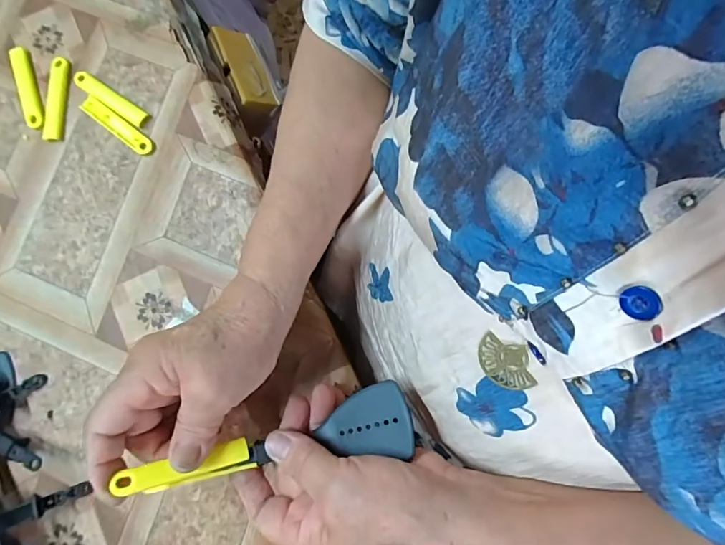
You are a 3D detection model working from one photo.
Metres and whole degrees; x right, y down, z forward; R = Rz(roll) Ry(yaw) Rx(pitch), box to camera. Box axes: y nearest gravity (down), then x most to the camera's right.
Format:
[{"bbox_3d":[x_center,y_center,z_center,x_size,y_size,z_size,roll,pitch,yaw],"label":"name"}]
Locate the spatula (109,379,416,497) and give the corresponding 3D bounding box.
[{"bbox_3d":[-0.056,0.105,0.273,0.171,0.031,0.041,-9,80,-10],"label":"spatula"}]

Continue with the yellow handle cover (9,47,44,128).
[{"bbox_3d":[-0.288,-0.159,0.377,0.016,0.008,0.074,-19,80,-2],"label":"yellow handle cover"}]

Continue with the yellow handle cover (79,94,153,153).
[{"bbox_3d":[-0.207,-0.124,0.367,0.076,0.006,0.015,36,83,7],"label":"yellow handle cover"}]

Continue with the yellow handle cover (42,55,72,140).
[{"bbox_3d":[-0.262,-0.149,0.375,0.016,0.005,0.075,-1,80,1],"label":"yellow handle cover"}]

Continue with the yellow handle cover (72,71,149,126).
[{"bbox_3d":[-0.213,-0.148,0.370,0.076,0.004,0.013,34,82,7],"label":"yellow handle cover"}]

